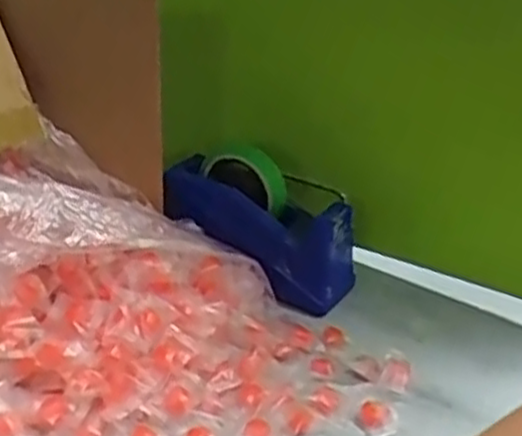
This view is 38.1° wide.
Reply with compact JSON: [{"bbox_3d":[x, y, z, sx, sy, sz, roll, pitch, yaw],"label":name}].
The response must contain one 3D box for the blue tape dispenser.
[{"bbox_3d":[0.004,-0.003,0.749,0.214,0.107,0.059,35,33,7],"label":"blue tape dispenser"}]

